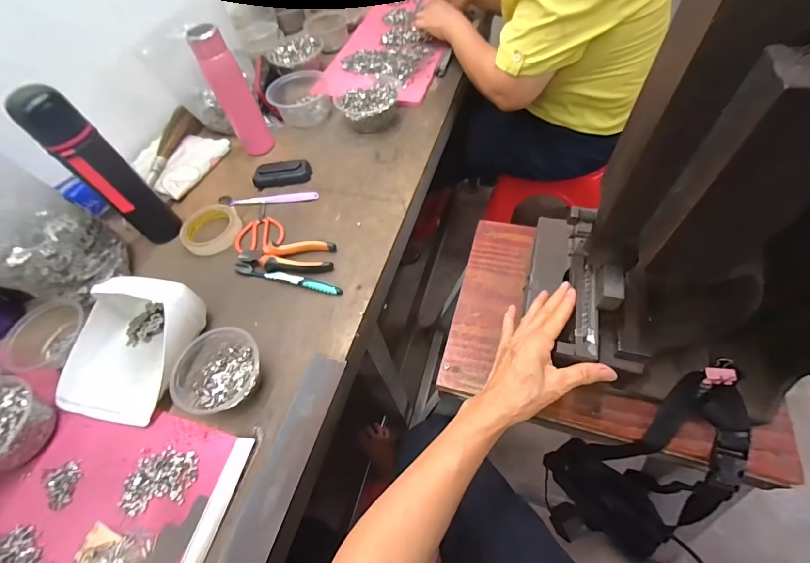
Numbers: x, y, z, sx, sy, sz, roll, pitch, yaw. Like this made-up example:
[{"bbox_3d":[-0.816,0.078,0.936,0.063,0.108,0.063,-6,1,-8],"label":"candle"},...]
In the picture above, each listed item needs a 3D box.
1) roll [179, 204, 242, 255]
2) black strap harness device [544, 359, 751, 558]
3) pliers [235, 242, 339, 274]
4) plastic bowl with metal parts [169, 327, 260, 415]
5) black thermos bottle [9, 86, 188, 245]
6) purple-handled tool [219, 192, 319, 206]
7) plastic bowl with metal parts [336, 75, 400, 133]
[{"bbox_3d":[-0.337,-0.092,0.624,0.096,0.020,0.100,-2,58,2],"label":"roll"},{"bbox_3d":[0.329,0.299,0.528,0.134,0.447,0.175,-17,57,-3],"label":"black strap harness device"},{"bbox_3d":[-0.188,-0.039,0.570,0.150,0.016,0.052,-1,58,3],"label":"pliers"},{"bbox_3d":[-0.236,0.114,0.456,0.100,0.052,0.100,-2,58,2],"label":"plastic bowl with metal parts"},{"bbox_3d":[-0.445,-0.154,0.544,0.071,0.250,0.063,-40,64,-20],"label":"black thermos bottle"},{"bbox_3d":[-0.250,-0.150,0.657,0.181,0.010,0.024,-1,58,3],"label":"purple-handled tool"},{"bbox_3d":[-0.074,-0.364,0.744,0.120,0.053,0.120,-2,58,2],"label":"plastic bowl with metal parts"}]

